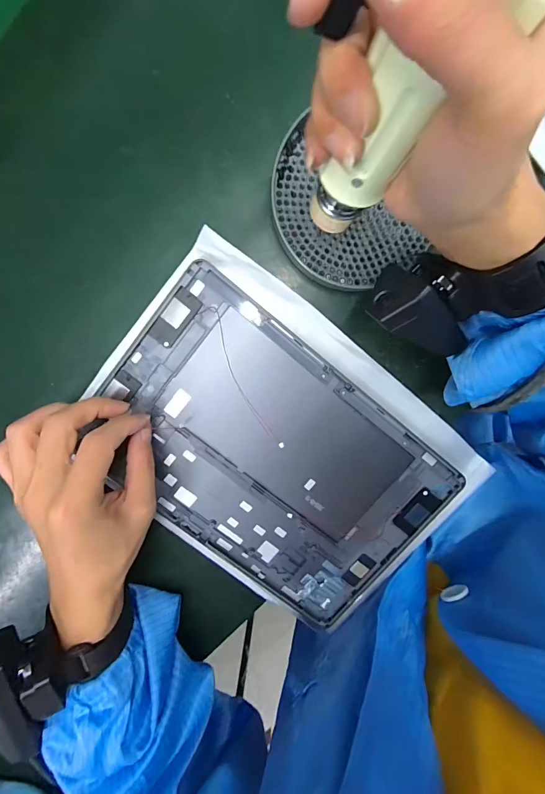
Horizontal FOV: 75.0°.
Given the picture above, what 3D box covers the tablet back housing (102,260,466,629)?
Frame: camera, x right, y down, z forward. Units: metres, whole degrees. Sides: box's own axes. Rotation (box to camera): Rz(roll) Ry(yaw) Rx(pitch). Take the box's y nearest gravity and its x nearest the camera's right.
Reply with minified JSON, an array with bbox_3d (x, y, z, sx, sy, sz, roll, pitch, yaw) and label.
[{"bbox_3d":[0.000,0.049,0.267,0.252,0.014,0.165,39,97,-6],"label":"tablet back housing"}]

